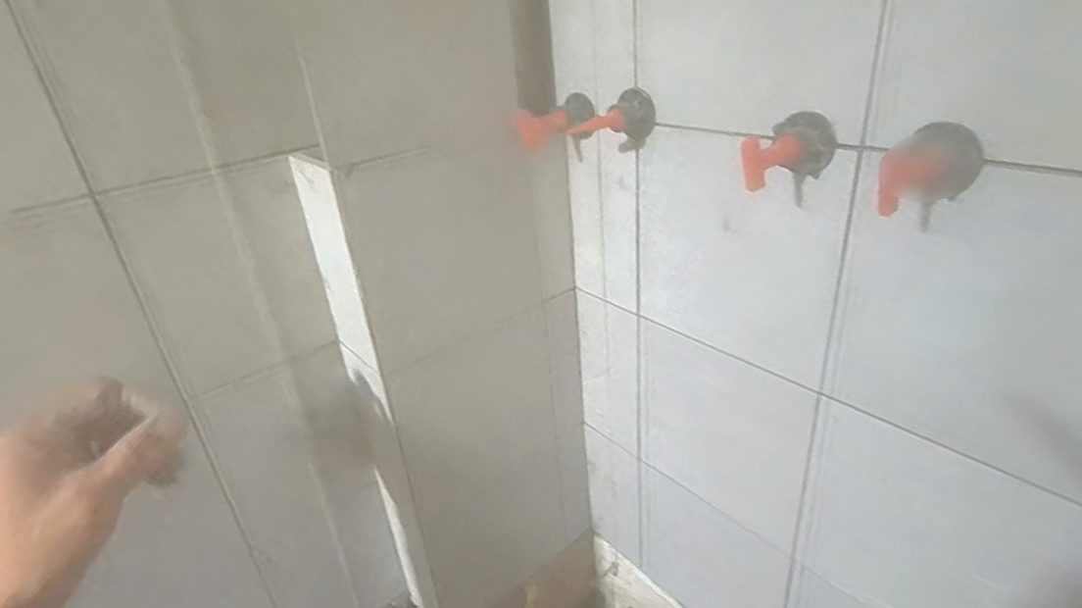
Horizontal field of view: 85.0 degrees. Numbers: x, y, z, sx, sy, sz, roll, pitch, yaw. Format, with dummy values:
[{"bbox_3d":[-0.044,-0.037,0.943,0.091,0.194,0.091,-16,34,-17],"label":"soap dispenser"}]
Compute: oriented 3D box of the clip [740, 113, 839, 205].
[{"bbox_3d":[0.127,-0.073,0.301,0.029,0.037,0.053,17,35,37],"label":"clip"}]

